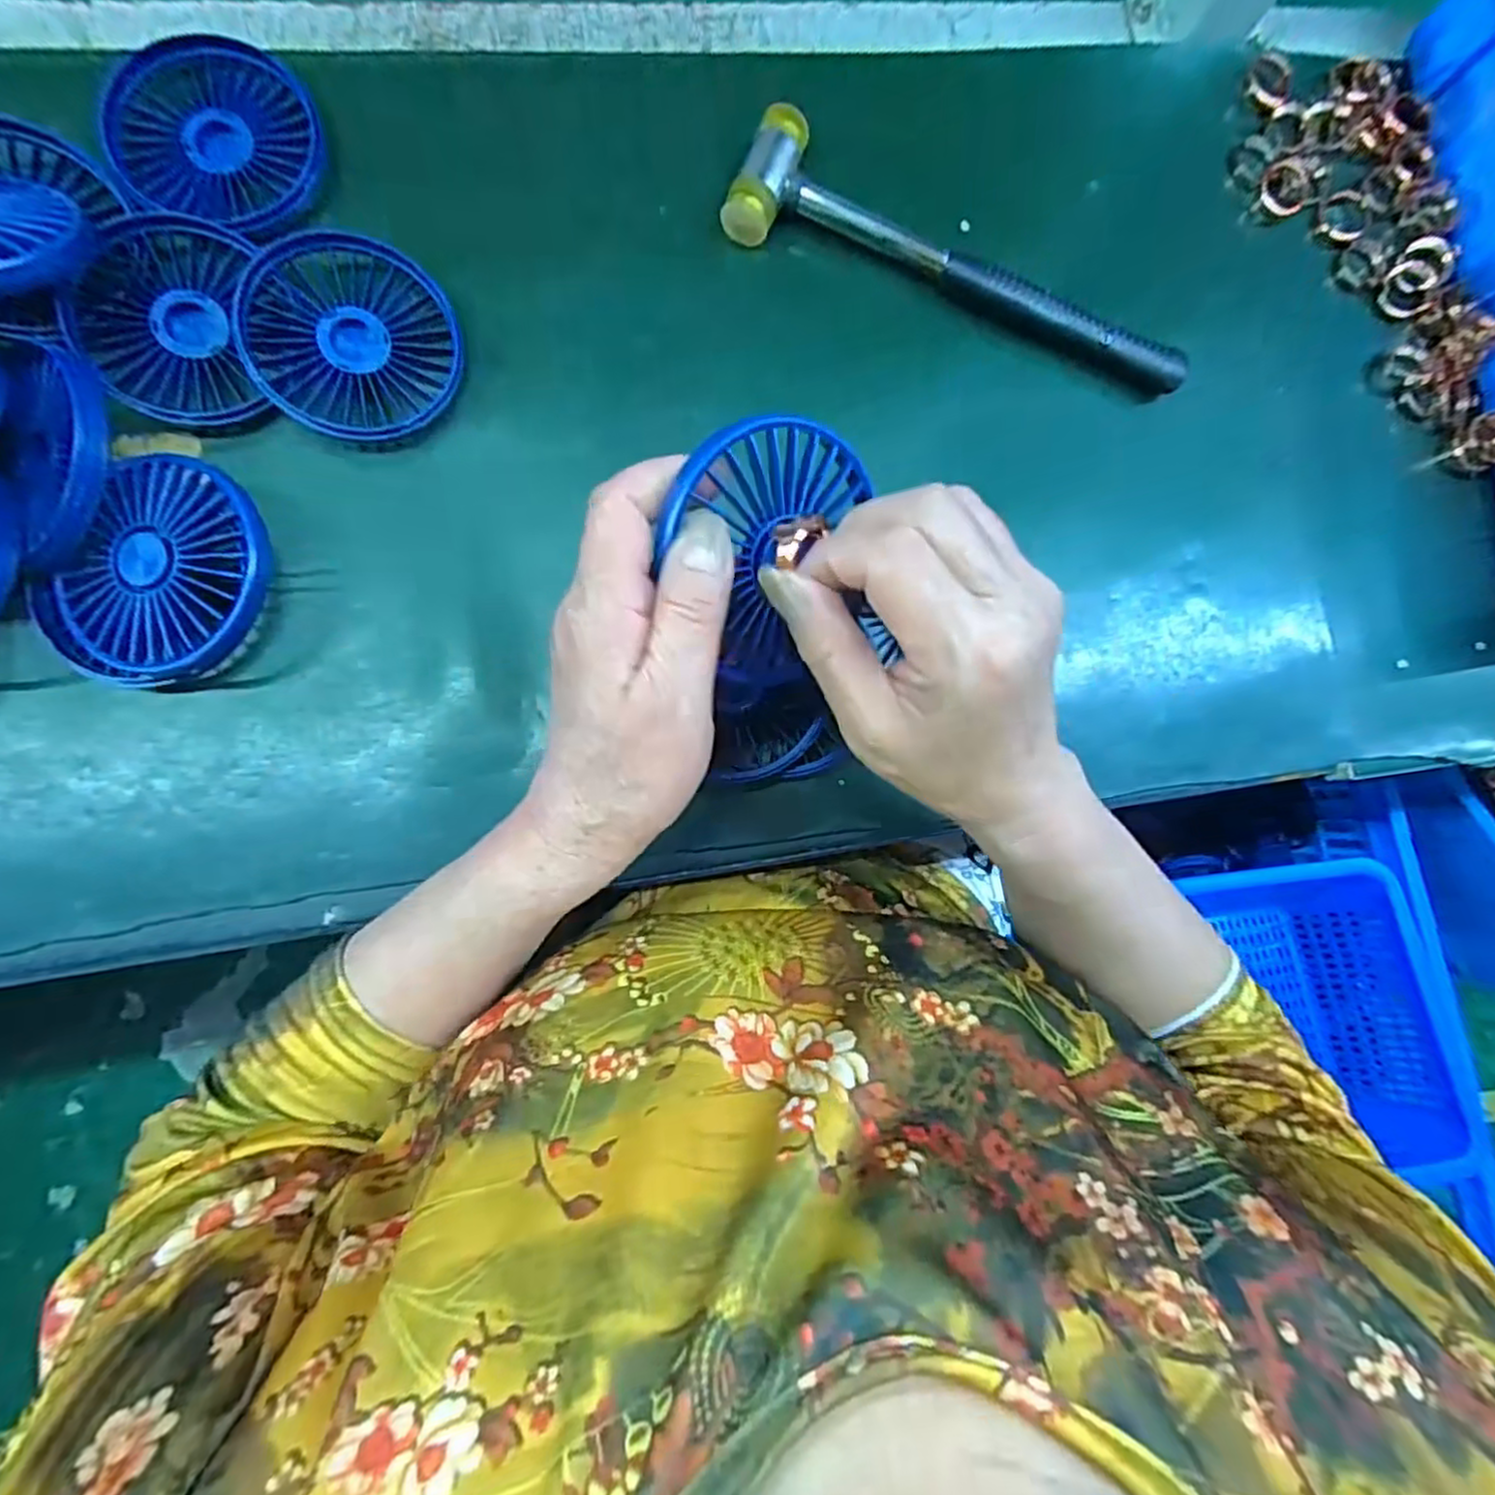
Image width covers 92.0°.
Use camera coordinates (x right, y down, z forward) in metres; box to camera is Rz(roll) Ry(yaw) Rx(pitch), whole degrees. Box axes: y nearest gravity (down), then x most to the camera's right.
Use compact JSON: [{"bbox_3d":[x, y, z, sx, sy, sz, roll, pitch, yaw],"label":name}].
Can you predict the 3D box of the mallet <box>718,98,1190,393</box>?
[{"bbox_3d":[0.109,-0.241,0.362,0.237,0.026,0.056,19,83,-4],"label":"mallet"}]

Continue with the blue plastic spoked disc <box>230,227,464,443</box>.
[{"bbox_3d":[-0.179,-0.186,0.329,0.084,0.026,0.091,1,85,-6],"label":"blue plastic spoked disc"}]

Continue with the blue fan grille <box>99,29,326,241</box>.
[{"bbox_3d":[-0.240,-0.274,0.327,0.089,0.018,0.080,10,84,-5],"label":"blue fan grille"}]

